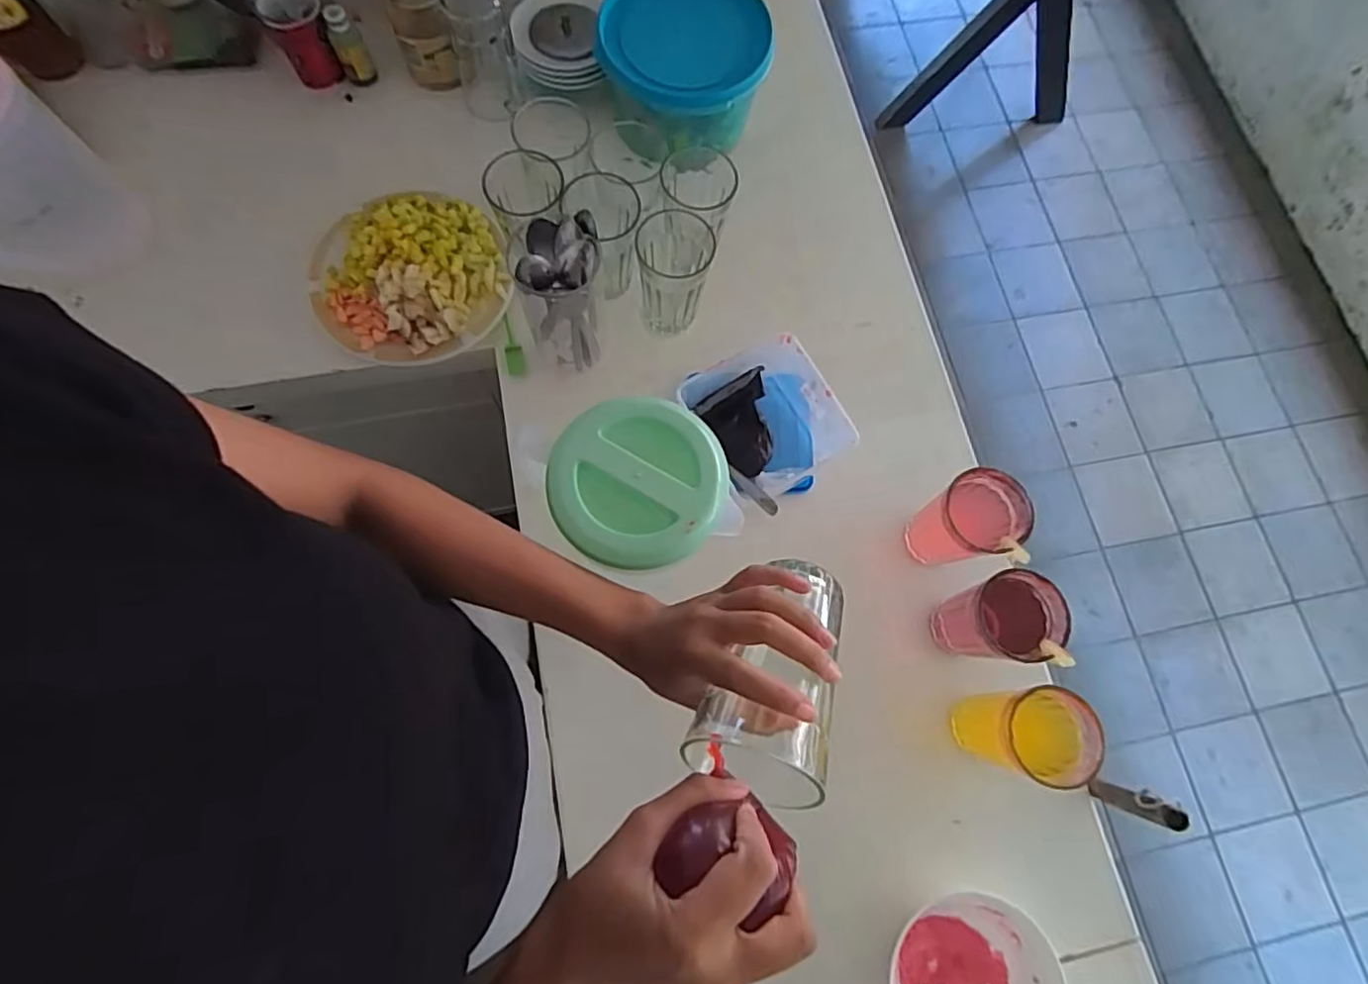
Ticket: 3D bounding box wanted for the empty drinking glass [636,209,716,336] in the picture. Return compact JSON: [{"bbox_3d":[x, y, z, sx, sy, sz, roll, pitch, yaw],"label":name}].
[{"bbox_3d":[-0.010,-0.230,0.684,0.074,0.117,0.086,3,74,-1],"label":"empty drinking glass"}]

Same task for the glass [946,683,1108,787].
[{"bbox_3d":[0.303,0.214,0.576,0.069,0.117,0.075,13,74,2],"label":"glass"}]

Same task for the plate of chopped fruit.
[{"bbox_3d":[-0.297,-0.235,0.695,0.203,0.052,0.184,-19,76,-7],"label":"plate of chopped fruit"}]

